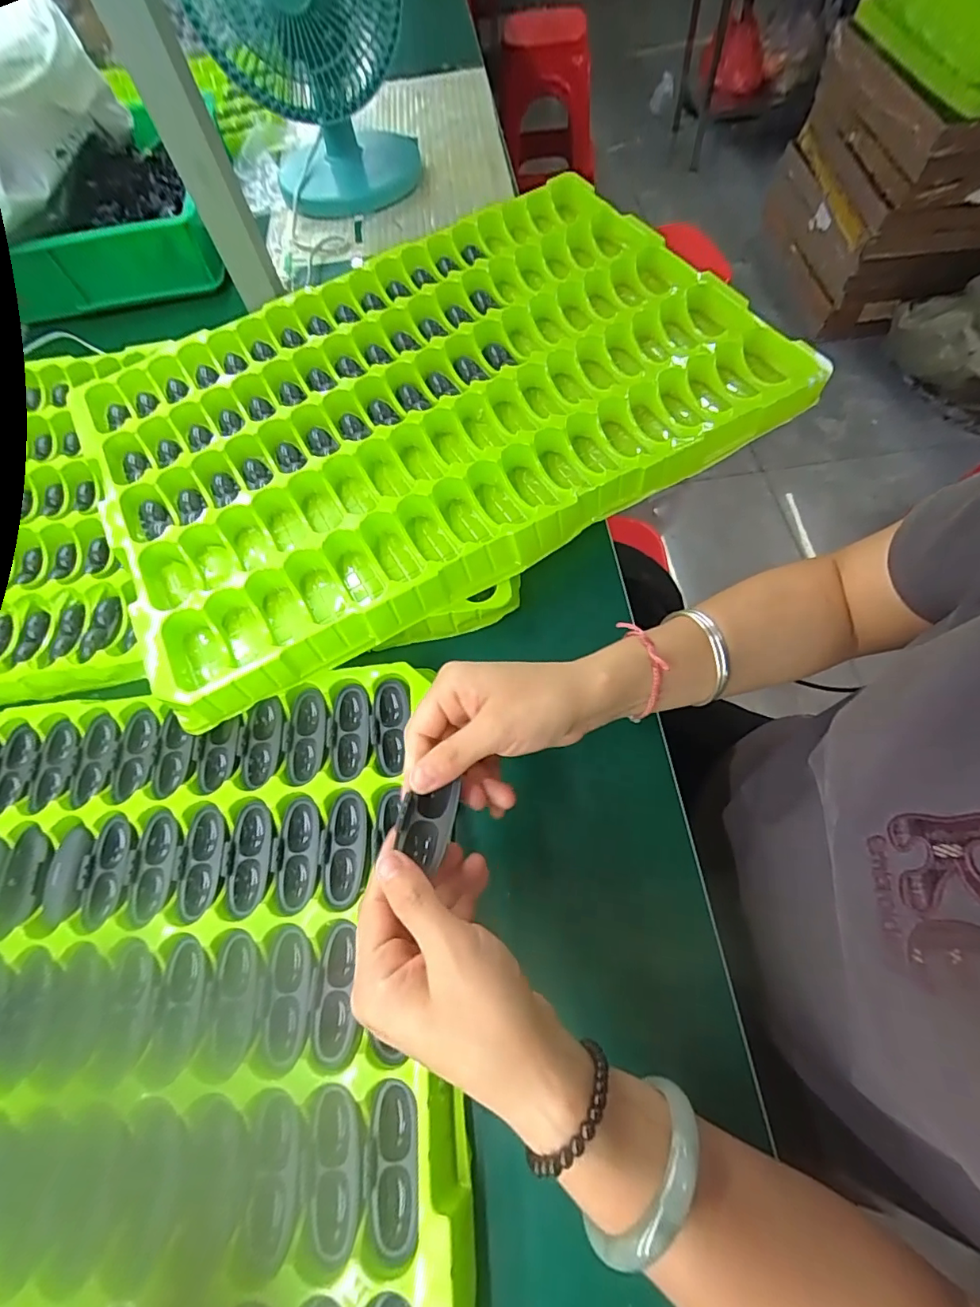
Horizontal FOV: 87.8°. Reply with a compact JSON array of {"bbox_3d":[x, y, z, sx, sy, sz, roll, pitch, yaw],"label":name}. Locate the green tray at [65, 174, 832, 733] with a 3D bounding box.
[{"bbox_3d":[-0.057,-0.237,0.467,0.580,0.048,0.420,-27,65,-7],"label":"green tray"}]

